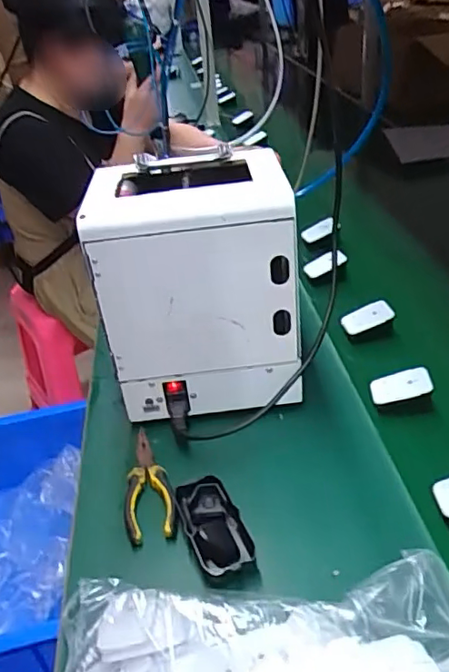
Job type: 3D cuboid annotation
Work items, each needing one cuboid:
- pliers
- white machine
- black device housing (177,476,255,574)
[{"bbox_3d":[-0.087,0.156,0.598,0.051,0.010,0.143,-14,36,-10],"label":"pliers"},{"bbox_3d":[-0.036,-0.052,0.663,0.213,0.267,0.173,-11,35,-5],"label":"white machine"},{"bbox_3d":[-0.010,0.181,0.536,0.053,0.022,0.106,-16,36,-13],"label":"black device housing"}]

